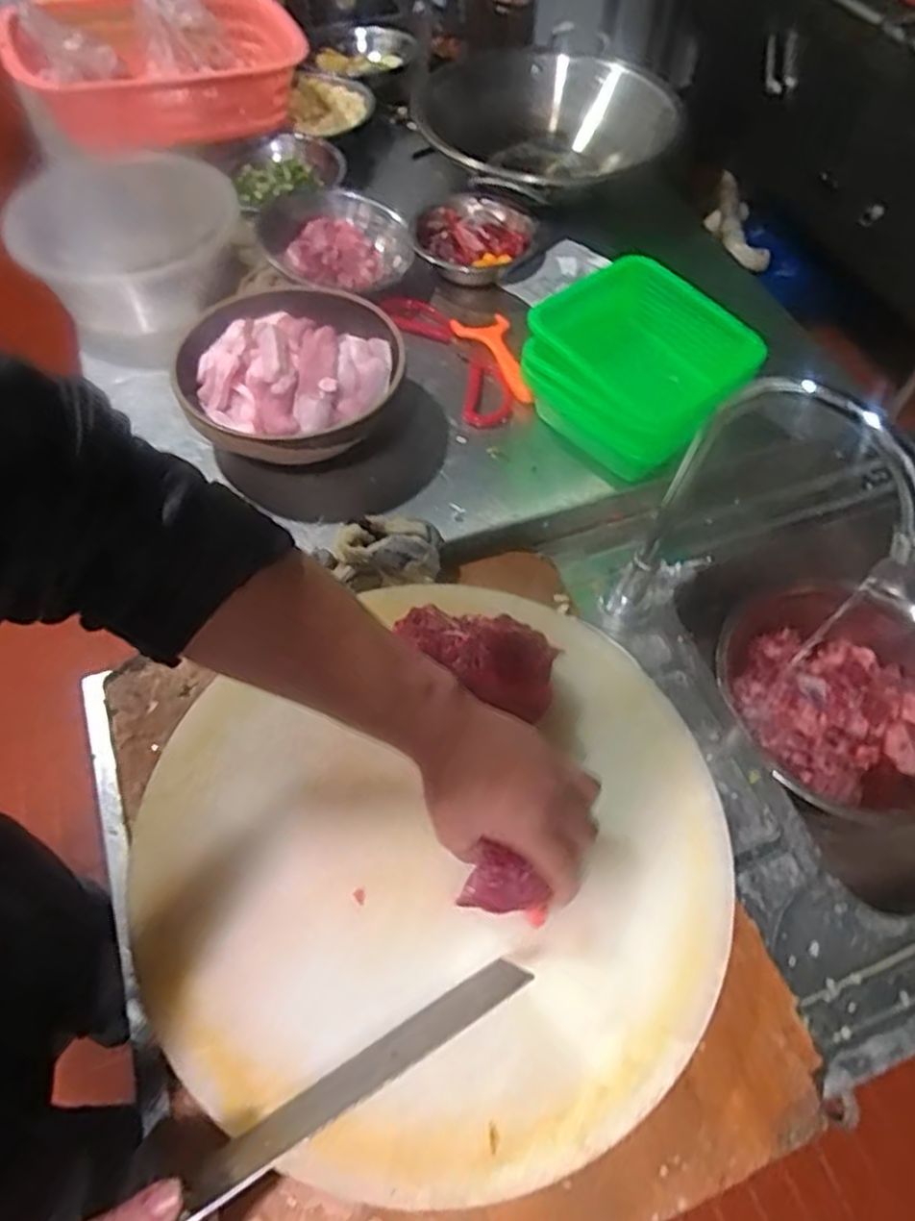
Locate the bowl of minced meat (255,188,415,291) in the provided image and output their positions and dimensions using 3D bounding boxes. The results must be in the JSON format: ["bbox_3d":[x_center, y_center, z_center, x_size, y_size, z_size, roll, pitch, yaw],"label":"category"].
[{"bbox_3d":[-0.149,-0.452,0.881,0.166,0.047,0.169,1,58,-1],"label":"bowl of minced meat"}]

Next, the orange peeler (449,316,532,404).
[{"bbox_3d":[0.046,-0.274,0.801,0.065,0.019,0.142,-16,60,-11],"label":"orange peeler"}]

